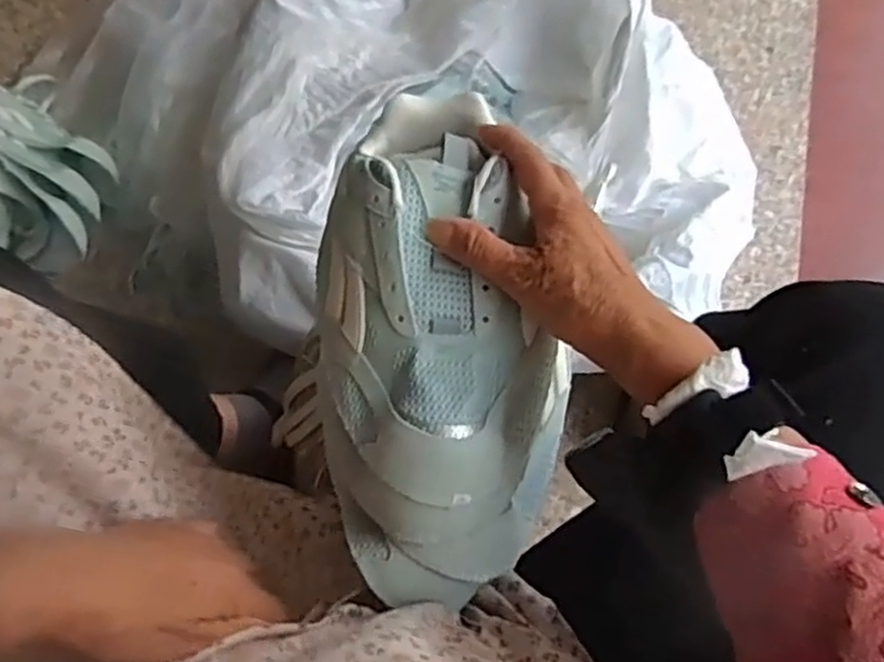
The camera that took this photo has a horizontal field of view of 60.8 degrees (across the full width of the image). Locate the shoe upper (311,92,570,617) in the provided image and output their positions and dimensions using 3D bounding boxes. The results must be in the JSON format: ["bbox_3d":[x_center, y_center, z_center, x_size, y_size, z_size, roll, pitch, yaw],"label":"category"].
[{"bbox_3d":[-0.001,0.002,0.429,0.135,0.080,0.279,-4,80,-3],"label":"shoe upper"}]

